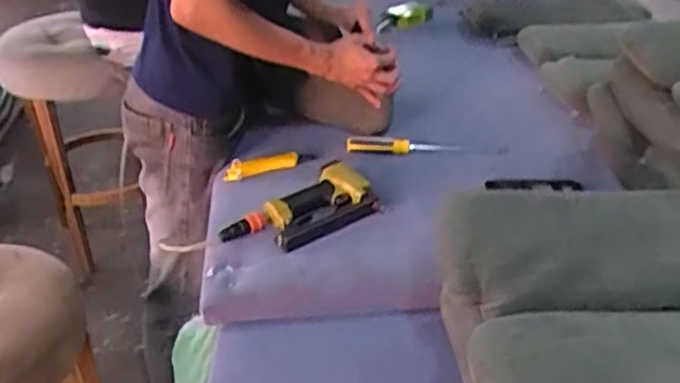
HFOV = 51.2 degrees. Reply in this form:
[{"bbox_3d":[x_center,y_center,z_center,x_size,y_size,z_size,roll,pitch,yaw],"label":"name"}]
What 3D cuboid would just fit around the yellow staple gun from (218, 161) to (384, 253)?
[{"bbox_3d":[-0.066,0.031,1.122,0.250,0.048,0.128,-19,36,-25],"label":"yellow staple gun"}]

